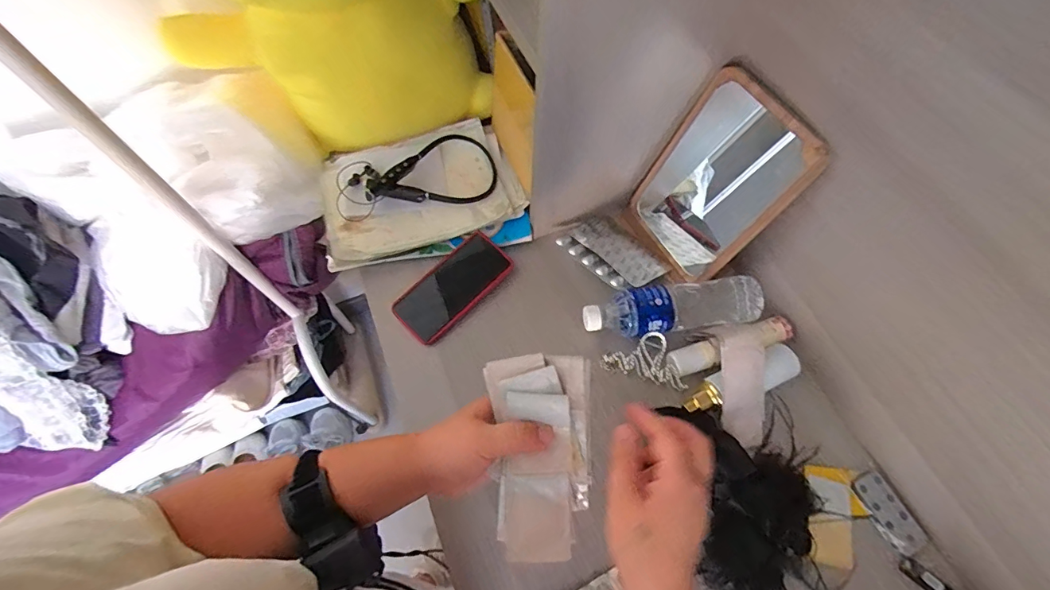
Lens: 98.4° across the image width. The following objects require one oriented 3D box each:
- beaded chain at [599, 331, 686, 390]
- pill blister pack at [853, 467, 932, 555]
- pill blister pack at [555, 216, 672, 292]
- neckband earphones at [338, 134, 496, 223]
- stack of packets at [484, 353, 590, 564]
[{"bbox_3d":[0.153,0.078,0.572,0.103,0.027,0.055,17,65,7],"label":"beaded chain"},{"bbox_3d":[0.412,0.247,0.511,0.050,0.006,0.085,-24,67,-21],"label":"pill blister pack"},{"bbox_3d":[0.123,-0.061,0.628,0.101,0.011,0.134,-30,56,-29],"label":"pill blister pack"},{"bbox_3d":[-0.157,-0.175,0.655,0.233,0.039,0.111,-14,65,-8],"label":"neckband earphones"},{"bbox_3d":[0.012,0.128,0.373,0.083,0.044,0.150,0,76,-1],"label":"stack of packets"}]

